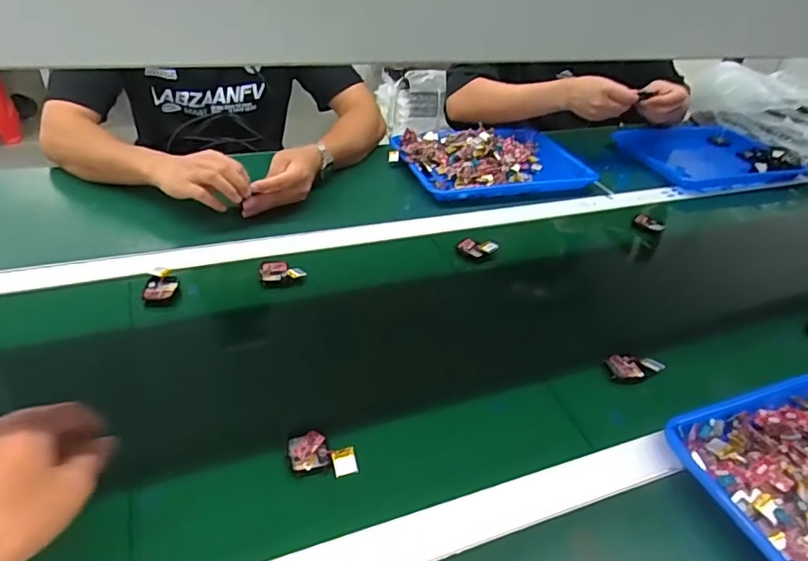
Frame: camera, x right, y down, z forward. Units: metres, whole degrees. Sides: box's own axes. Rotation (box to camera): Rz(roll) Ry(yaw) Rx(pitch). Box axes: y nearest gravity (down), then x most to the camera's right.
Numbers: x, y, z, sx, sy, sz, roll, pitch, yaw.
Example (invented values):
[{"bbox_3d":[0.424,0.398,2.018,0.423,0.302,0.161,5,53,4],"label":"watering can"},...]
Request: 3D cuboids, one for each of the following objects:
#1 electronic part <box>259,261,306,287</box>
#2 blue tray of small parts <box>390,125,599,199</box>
[{"bbox_3d":[-0.156,-0.012,0.686,0.056,0.013,0.037,-1,35,-10],"label":"electronic part"},{"bbox_3d":[0.162,-0.228,0.989,0.331,0.039,0.229,-9,37,-21],"label":"blue tray of small parts"}]

